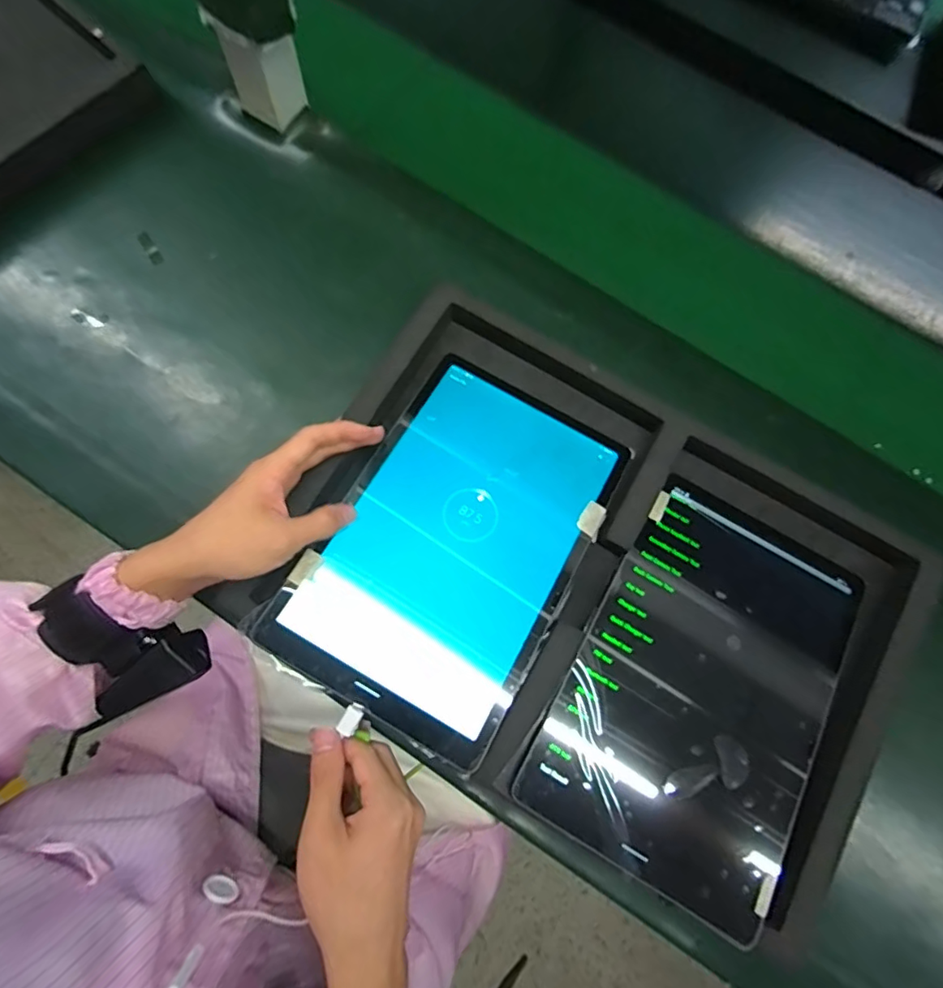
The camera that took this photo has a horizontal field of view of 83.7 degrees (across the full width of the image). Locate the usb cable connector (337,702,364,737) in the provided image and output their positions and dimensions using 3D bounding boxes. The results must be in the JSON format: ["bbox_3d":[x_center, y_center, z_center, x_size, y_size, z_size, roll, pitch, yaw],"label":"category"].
[{"bbox_3d":[-0.075,0.140,0.329,0.011,0.005,0.019,27,74,6],"label":"usb cable connector"}]

